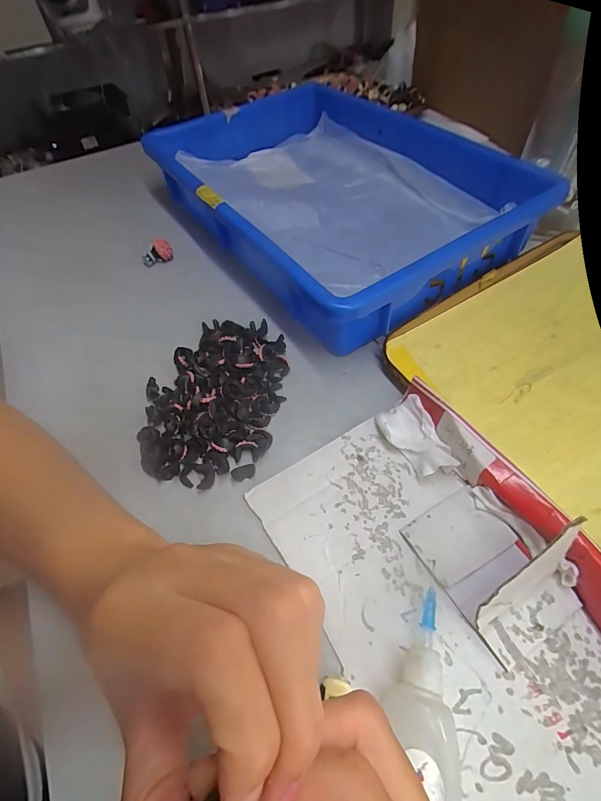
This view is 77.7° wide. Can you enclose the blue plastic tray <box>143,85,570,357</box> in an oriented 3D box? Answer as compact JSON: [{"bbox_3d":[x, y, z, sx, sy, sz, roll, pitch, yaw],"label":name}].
[{"bbox_3d":[0.026,-0.216,0.380,0.250,0.063,0.358,-32,59,-16],"label":"blue plastic tray"}]

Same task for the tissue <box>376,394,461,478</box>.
[{"bbox_3d":[0.072,0.024,0.238,0.031,0.018,0.052,-19,56,-8],"label":"tissue"}]

